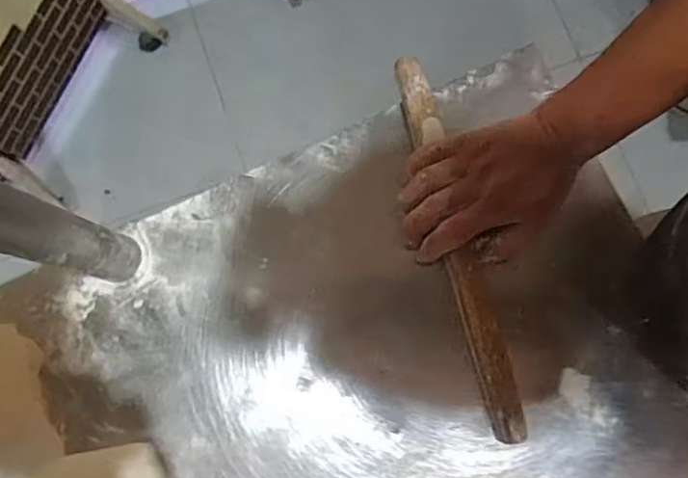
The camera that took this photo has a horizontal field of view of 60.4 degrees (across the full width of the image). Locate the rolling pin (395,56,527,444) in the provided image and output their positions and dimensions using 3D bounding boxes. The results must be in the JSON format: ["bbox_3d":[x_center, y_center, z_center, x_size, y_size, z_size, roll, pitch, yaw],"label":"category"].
[{"bbox_3d":[0.086,0.003,0.463,0.024,0.024,0.303,-13,83,-5],"label":"rolling pin"}]

